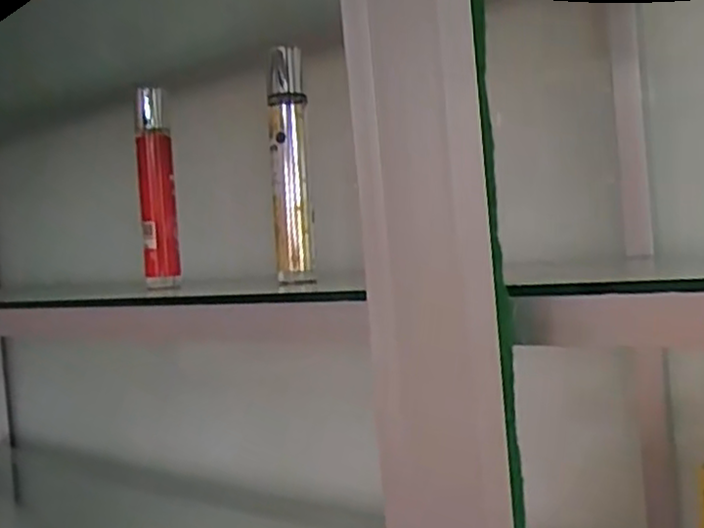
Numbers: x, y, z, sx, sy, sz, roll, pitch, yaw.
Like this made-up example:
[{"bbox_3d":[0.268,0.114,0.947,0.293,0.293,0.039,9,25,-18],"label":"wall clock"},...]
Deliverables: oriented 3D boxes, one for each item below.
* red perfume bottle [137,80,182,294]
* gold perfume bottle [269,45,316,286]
[{"bbox_3d":[-0.159,-0.061,0.599,0.028,0.158,0.025,-6,3,-13],"label":"red perfume bottle"},{"bbox_3d":[-0.045,-0.069,0.525,0.027,0.166,0.023,-5,3,-7],"label":"gold perfume bottle"}]

